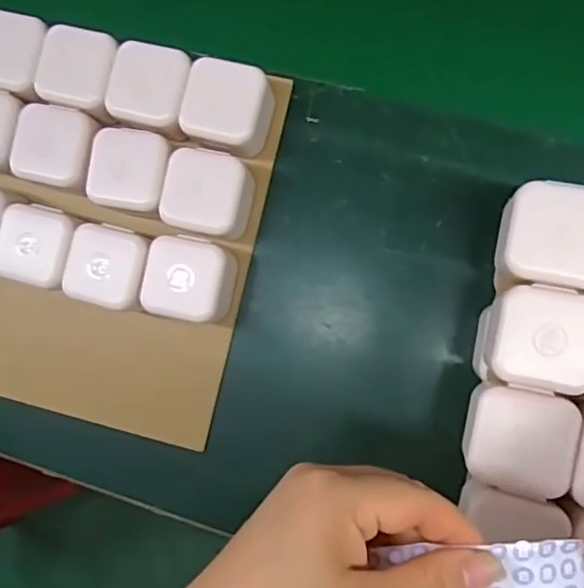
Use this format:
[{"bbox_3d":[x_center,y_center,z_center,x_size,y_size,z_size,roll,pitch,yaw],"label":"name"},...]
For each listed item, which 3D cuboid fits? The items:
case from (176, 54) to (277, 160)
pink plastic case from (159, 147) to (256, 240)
[{"bbox_3d":[-0.045,-0.125,0.430,0.056,0.048,0.057,12,88,9],"label":"case"},{"bbox_3d":[-0.057,-0.067,0.420,0.051,0.041,0.053,11,88,9],"label":"pink plastic case"}]

